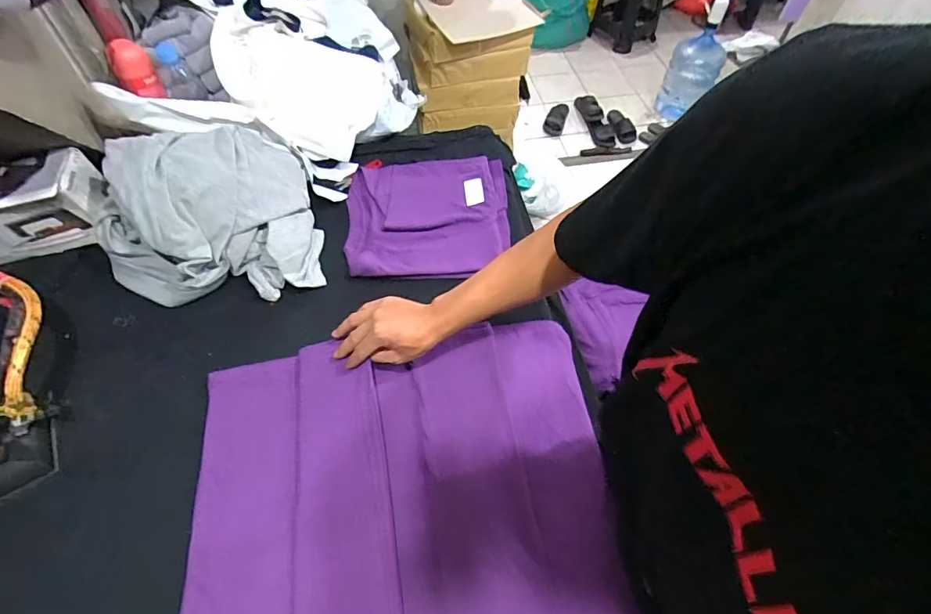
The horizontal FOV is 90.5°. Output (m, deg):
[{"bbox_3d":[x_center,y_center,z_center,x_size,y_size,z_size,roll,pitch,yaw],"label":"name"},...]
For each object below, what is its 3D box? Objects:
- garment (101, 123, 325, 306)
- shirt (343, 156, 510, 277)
[{"bbox_3d":[-0.425,-0.167,0.754,0.320,0.166,0.307,-13,58,-11],"label":"garment"},{"bbox_3d":[-0.069,-0.173,0.849,0.295,0.030,0.281,-2,56,-4],"label":"shirt"}]

